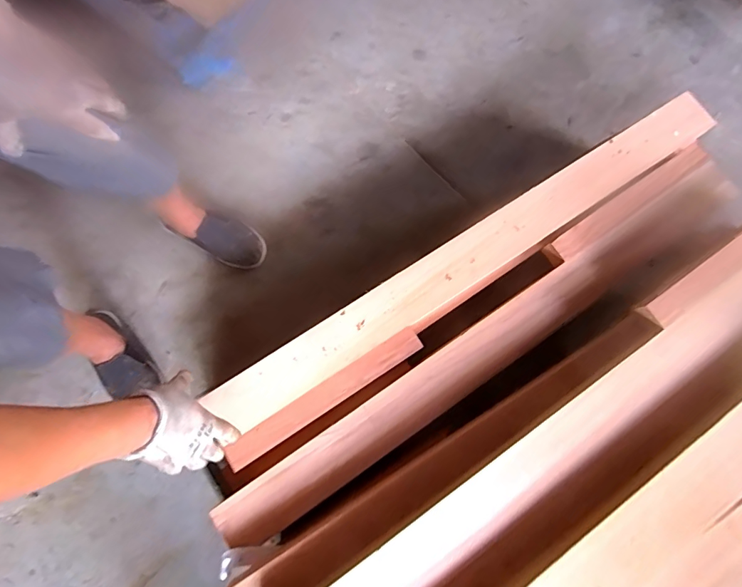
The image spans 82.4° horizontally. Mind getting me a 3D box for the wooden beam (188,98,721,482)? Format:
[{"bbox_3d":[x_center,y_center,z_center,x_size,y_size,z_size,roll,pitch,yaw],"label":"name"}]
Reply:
[{"bbox_3d":[0.177,-0.055,0.785,1.086,0.034,0.137,-34,79,-8],"label":"wooden beam"}]

